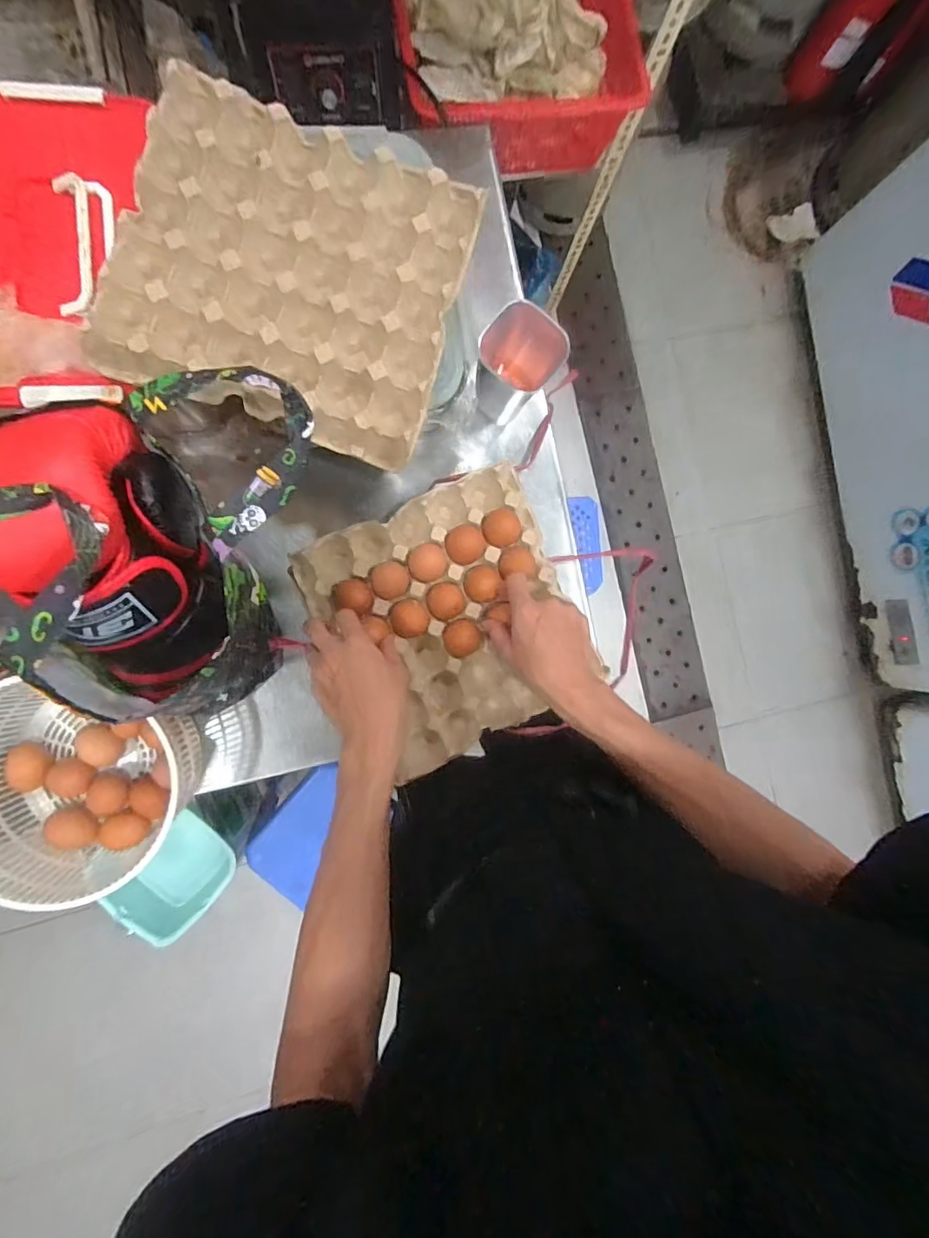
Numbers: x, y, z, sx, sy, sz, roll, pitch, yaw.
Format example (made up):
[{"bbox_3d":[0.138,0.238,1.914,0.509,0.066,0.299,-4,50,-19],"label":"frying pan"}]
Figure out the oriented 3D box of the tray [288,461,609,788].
[{"bbox_3d":[-0.013,-0.001,0.626,0.284,0.053,0.289,-25,93,-7],"label":"tray"}]

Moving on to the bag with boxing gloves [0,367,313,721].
[{"bbox_3d":[-0.280,-0.062,0.469,0.246,0.279,0.292,18,87,-7],"label":"bag with boxing gloves"}]

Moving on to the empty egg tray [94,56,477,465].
[{"bbox_3d":[-0.158,-0.323,0.494,0.299,0.046,0.284,17,87,-7],"label":"empty egg tray"}]

